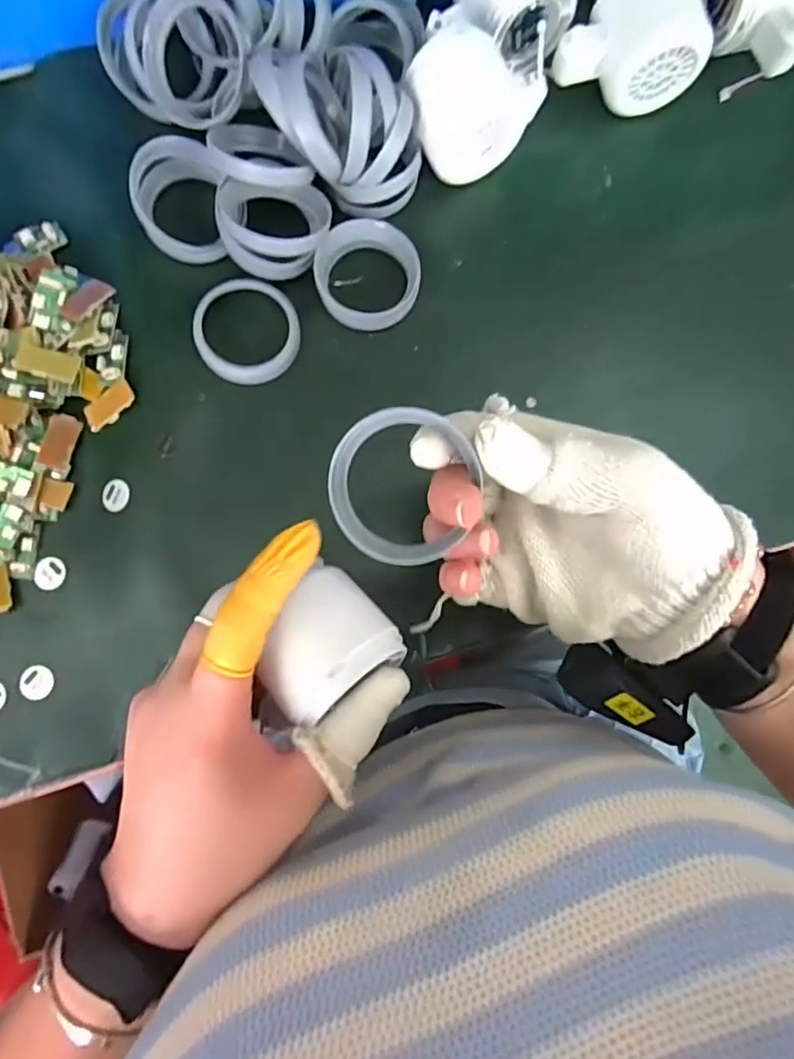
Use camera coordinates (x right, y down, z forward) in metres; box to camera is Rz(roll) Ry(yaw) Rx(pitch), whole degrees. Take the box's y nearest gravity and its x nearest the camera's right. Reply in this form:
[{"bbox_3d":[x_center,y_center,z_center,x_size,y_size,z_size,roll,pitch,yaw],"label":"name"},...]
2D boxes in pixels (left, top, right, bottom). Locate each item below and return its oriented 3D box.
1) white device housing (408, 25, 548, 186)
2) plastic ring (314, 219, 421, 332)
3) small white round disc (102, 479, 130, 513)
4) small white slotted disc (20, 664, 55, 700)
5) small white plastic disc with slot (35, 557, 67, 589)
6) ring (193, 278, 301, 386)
[{"bbox_3d":[0.043,-0.242,0.334,0.078,0.050,0.068,12,83,-2],"label":"white device housing"},{"bbox_3d":[-0.017,-0.147,0.333,0.059,0.023,0.056,0,83,-3],"label":"plastic ring"},{"bbox_3d":[-0.153,-0.018,0.311,0.014,0.004,0.018,7,88,-4],"label":"small white round disc"},{"bbox_3d":[-0.190,0.081,0.300,0.017,0.004,0.017,-14,84,-5],"label":"small white slotted disc"},{"bbox_3d":[-0.188,0.024,0.308,0.014,0.004,0.017,5,83,-3],"label":"small white plastic disc with slot"},{"bbox_3d":[-0.087,-0.114,0.326,0.059,0.008,0.060,0,83,-3],"label":"ring"}]

